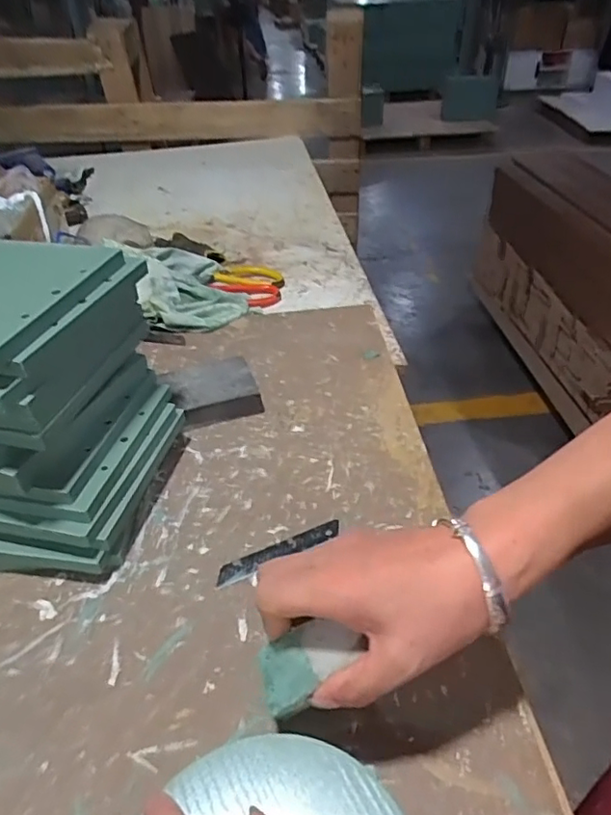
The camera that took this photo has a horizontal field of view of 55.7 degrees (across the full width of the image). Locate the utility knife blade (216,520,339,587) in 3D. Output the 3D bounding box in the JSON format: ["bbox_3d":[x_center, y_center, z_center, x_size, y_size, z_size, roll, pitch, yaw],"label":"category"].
[{"bbox_3d":[-0.019,0.105,0.427,0.100,0.004,0.018,-19,40,-20],"label":"utility knife blade"}]

